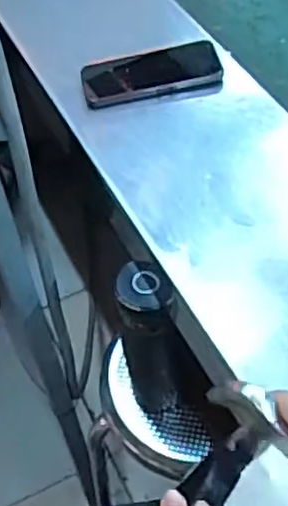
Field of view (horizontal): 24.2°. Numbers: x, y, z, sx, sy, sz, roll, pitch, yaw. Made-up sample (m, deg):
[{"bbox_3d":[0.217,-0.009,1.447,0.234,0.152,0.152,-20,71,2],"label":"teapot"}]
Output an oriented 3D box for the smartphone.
[{"bbox_3d":[0.009,-0.225,0.838,0.173,0.016,0.083,-12,51,-8],"label":"smartphone"}]

